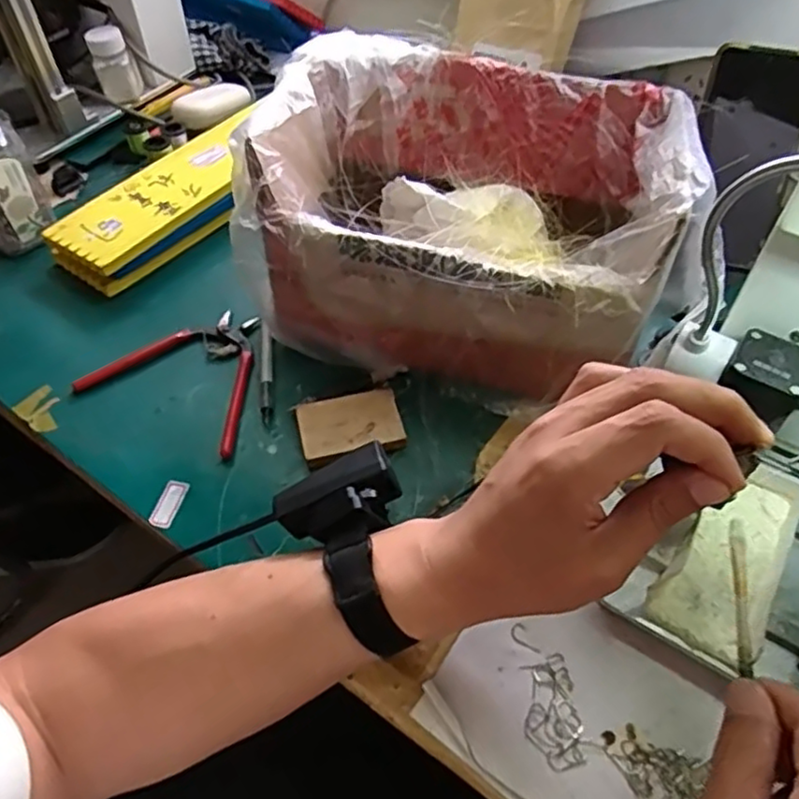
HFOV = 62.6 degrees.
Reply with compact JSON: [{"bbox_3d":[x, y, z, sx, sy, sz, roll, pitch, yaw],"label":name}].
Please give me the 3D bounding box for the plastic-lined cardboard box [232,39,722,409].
[{"bbox_3d":[0.046,-0.126,0.491,0.277,0.165,0.197,13,53,10],"label":"plastic-lined cardboard box"}]

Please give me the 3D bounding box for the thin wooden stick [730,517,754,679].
[{"bbox_3d":[0.170,0.096,0.327,0.006,0.005,0.079,10,57,8],"label":"thin wooden stick"}]

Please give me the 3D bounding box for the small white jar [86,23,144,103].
[{"bbox_3d":[-0.306,-0.361,0.710,0.043,0.067,0.034,-18,54,-14],"label":"small white jar"}]

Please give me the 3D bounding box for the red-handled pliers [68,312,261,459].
[{"bbox_3d":[-0.157,-0.027,0.513,0.136,0.009,0.123,20,55,15],"label":"red-handled pliers"}]

